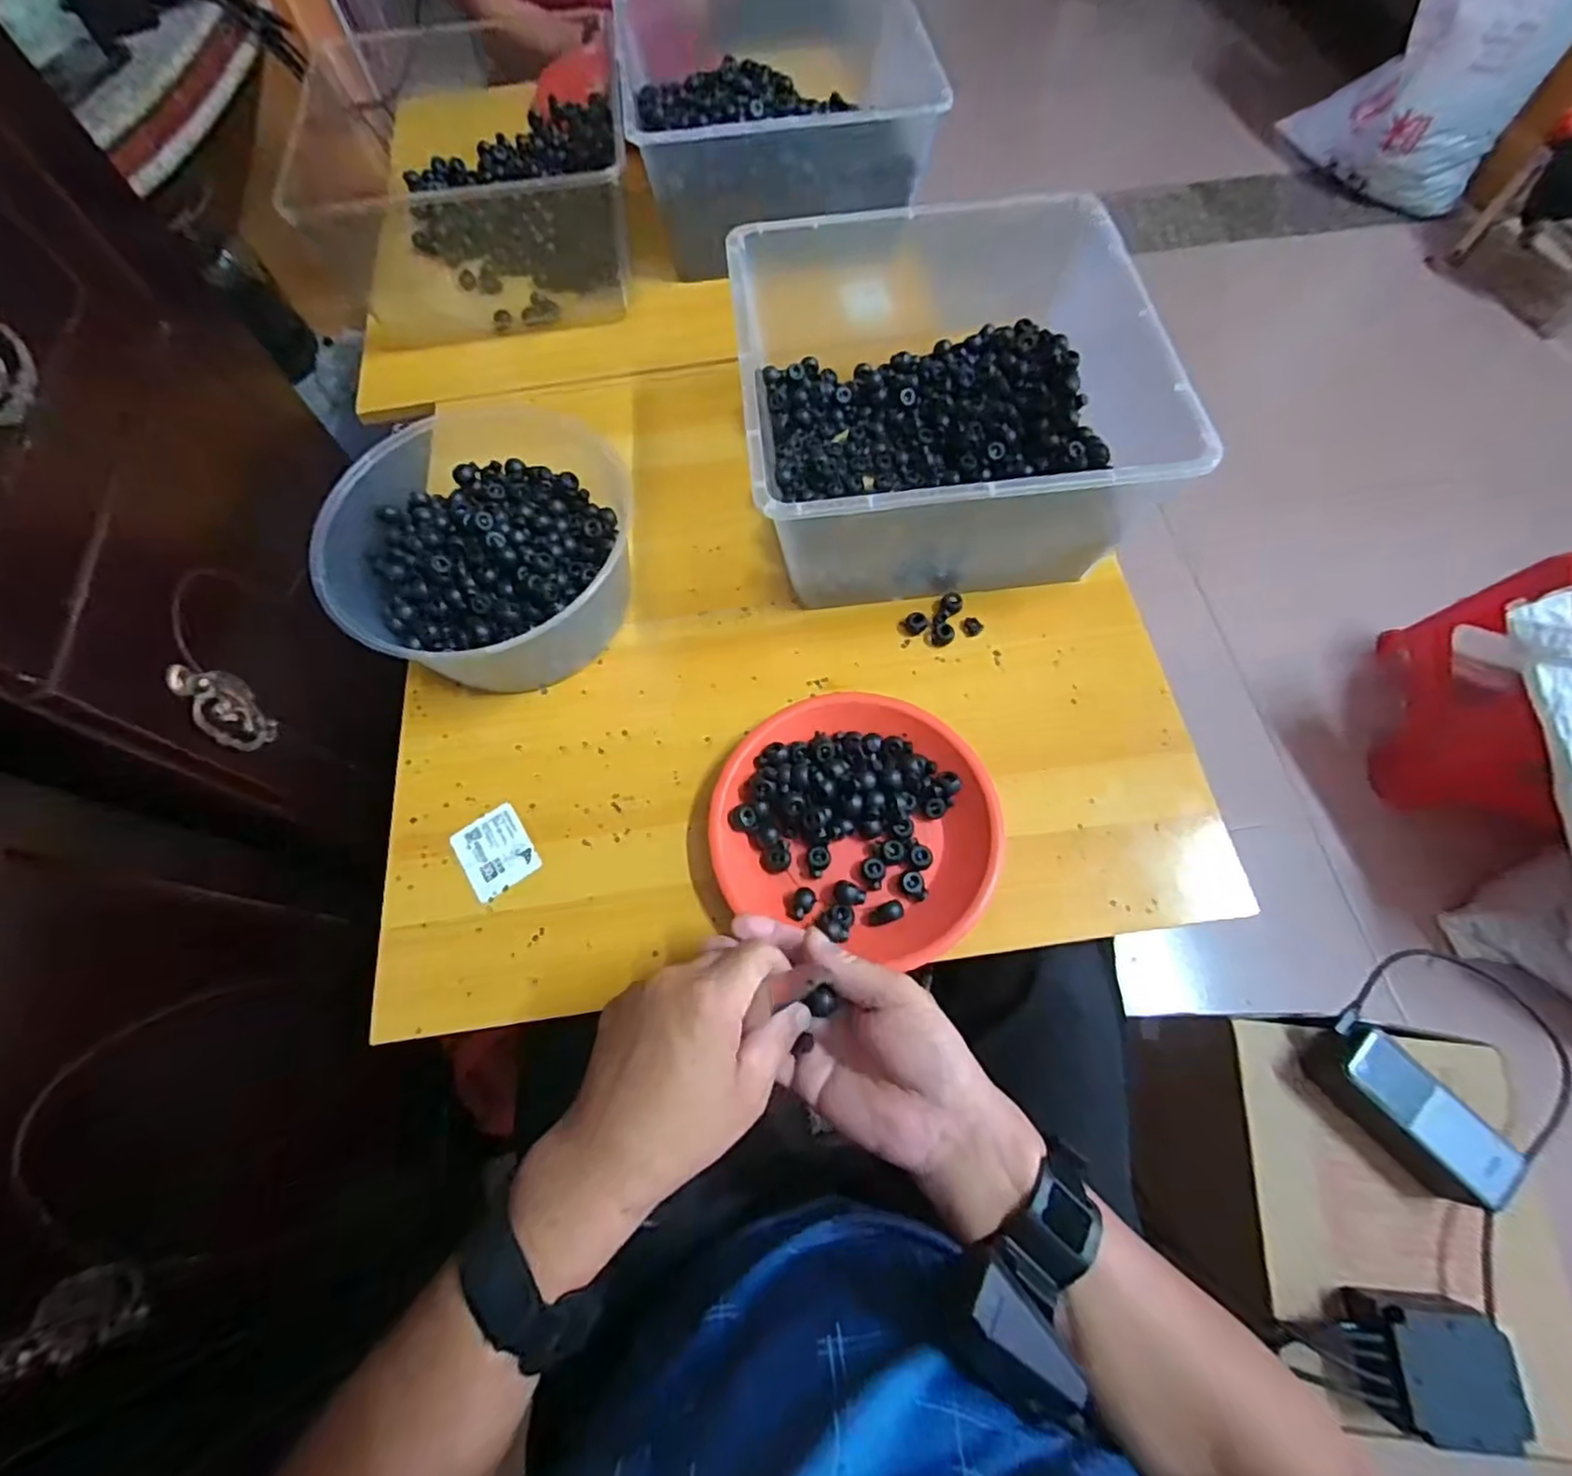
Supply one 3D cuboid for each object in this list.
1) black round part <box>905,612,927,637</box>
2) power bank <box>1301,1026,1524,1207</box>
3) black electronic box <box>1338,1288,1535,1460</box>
[{"bbox_3d":[0.108,-0.094,0.553,0.017,0.010,0.016,0,67,1],"label":"black round part"},{"bbox_3d":[0.510,0.304,0.554,0.055,0.067,0.129,-35,70,-13],"label":"power bank"},{"bbox_3d":[0.464,0.453,0.486,0.089,0.052,0.076,6,67,4],"label":"black electronic box"}]

